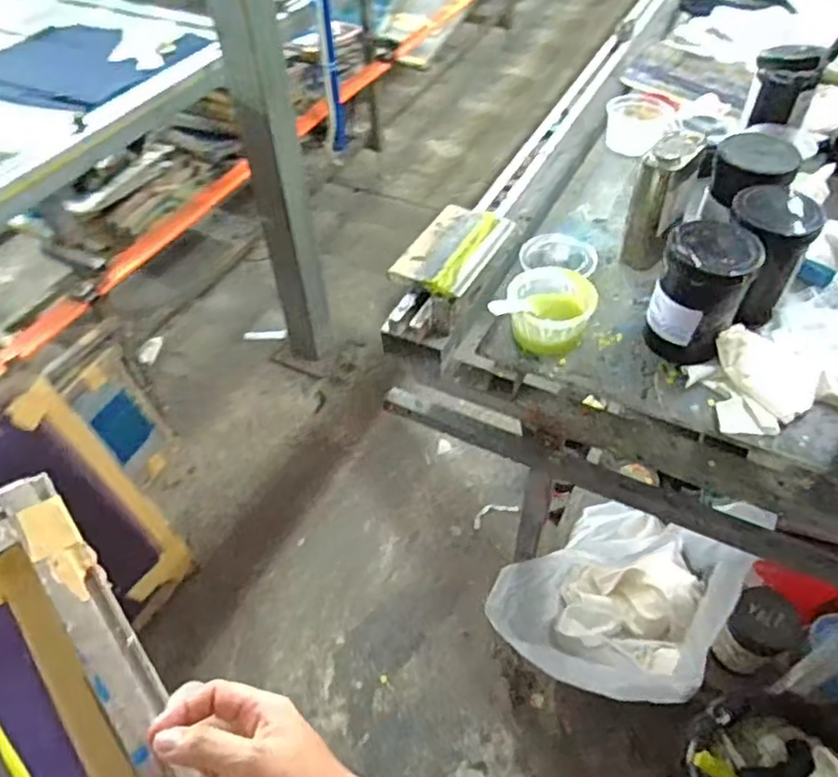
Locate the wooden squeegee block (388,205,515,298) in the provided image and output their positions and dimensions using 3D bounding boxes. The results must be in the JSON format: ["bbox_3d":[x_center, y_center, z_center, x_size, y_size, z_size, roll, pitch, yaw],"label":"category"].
[{"bbox_3d":[0.049,-0.223,1.034,0.124,0.027,0.217,21,50,19],"label":"wooden squeegee block"}]

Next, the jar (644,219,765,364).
[{"bbox_3d":[0.367,-0.123,0.871,0.107,0.164,0.098,0,47,0],"label":"jar"}]

